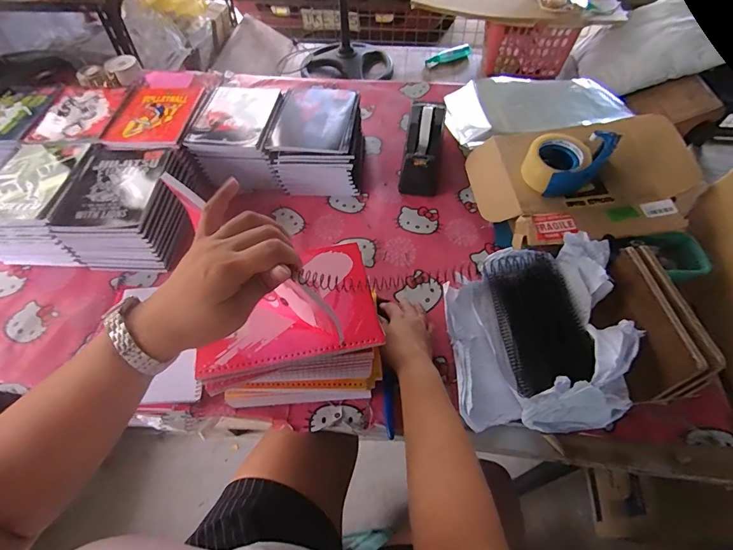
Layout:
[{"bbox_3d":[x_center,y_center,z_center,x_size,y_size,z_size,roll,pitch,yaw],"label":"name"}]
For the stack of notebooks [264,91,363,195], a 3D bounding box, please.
[{"bbox_3d":[-0.101,-0.276,0.836,0.184,0.121,0.185,3,55,5],"label":"stack of notebooks"}]

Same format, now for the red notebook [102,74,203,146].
[{"bbox_3d":[-0.442,-0.341,0.816,0.156,0.007,0.219,0,55,2],"label":"red notebook"}]

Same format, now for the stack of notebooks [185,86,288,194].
[{"bbox_3d":[-0.258,-0.297,0.850,0.194,0.127,0.201,3,55,5],"label":"stack of notebooks"}]

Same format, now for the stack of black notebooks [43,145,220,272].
[{"bbox_3d":[-0.438,-0.139,0.727,0.186,0.096,0.214,0,55,3],"label":"stack of black notebooks"}]

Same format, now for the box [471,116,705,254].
[{"bbox_3d":[0.393,-0.177,0.720,0.329,0.116,0.278,-12,55,-5],"label":"box"}]

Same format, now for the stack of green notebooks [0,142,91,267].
[{"bbox_3d":[-0.598,-0.138,0.744,0.157,0.113,0.209,1,55,3],"label":"stack of green notebooks"}]

